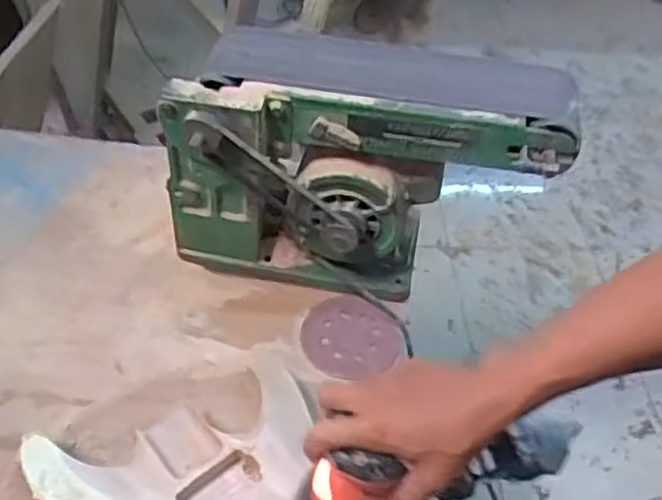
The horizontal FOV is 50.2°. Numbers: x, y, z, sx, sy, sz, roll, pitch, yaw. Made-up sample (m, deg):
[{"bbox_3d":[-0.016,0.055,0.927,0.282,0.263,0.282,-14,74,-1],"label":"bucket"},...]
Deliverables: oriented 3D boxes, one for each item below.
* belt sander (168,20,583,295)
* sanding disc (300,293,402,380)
[{"bbox_3d":[0.039,-0.088,0.863,0.446,0.274,0.166,8,47,3],"label":"belt sander"},{"bbox_3d":[0.022,0.103,0.870,0.114,0.007,0.111,2,47,-2],"label":"sanding disc"}]

